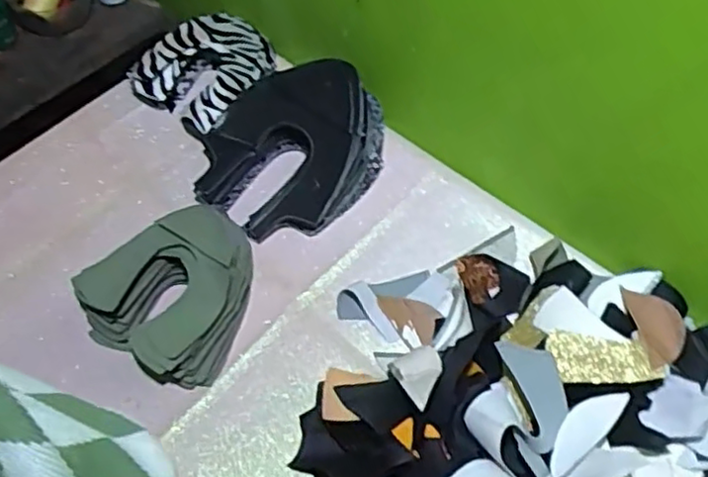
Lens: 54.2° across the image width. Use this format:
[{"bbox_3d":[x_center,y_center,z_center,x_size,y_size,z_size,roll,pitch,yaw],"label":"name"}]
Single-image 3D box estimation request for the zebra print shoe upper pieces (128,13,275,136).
[{"bbox_3d":[-0.196,-0.234,0.943,0.150,0.083,0.159,27,60,16],"label":"zebra print shoe upper pieces"}]

